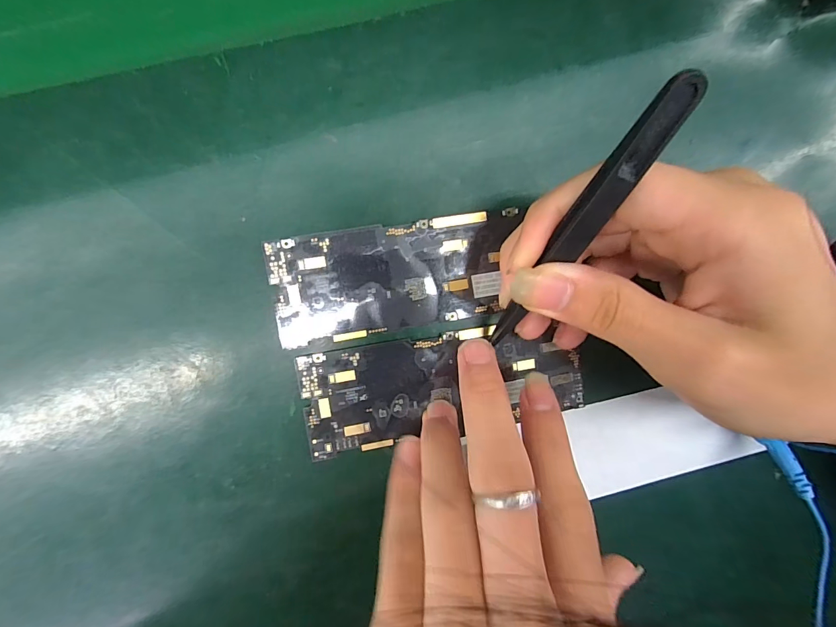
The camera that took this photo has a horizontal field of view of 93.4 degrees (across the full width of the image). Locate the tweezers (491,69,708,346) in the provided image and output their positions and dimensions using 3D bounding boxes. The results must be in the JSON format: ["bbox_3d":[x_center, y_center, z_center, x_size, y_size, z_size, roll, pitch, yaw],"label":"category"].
[{"bbox_3d":[0.051,-0.027,0.130,0.013,0.007,0.098,21,128,-10],"label":"tweezers"}]

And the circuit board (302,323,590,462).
[{"bbox_3d":[0.013,0.032,0.175,0.123,0.004,0.045,-8,96,-7],"label":"circuit board"}]

